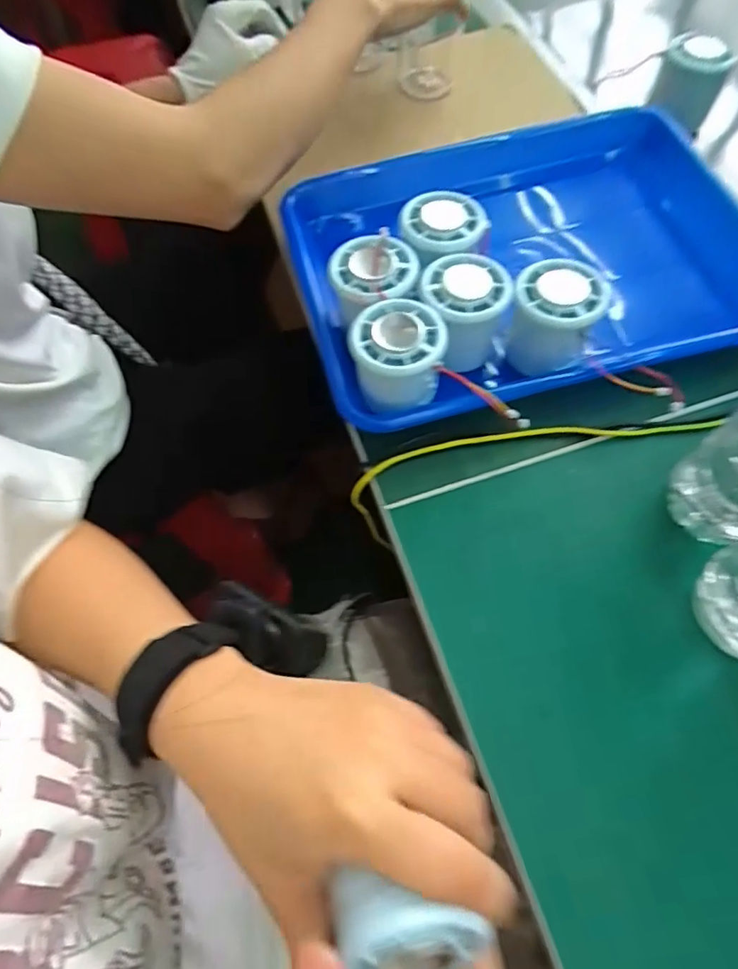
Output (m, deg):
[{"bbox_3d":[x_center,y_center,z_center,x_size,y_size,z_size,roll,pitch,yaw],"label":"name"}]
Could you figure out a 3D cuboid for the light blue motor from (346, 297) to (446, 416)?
[{"bbox_3d":[0.018,-0.079,0.340,0.057,0.044,0.057,3,64,3],"label":"light blue motor"}]

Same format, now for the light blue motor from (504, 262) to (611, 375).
[{"bbox_3d":[0.119,-0.109,0.354,0.051,0.056,0.048,-1,64,1],"label":"light blue motor"}]

